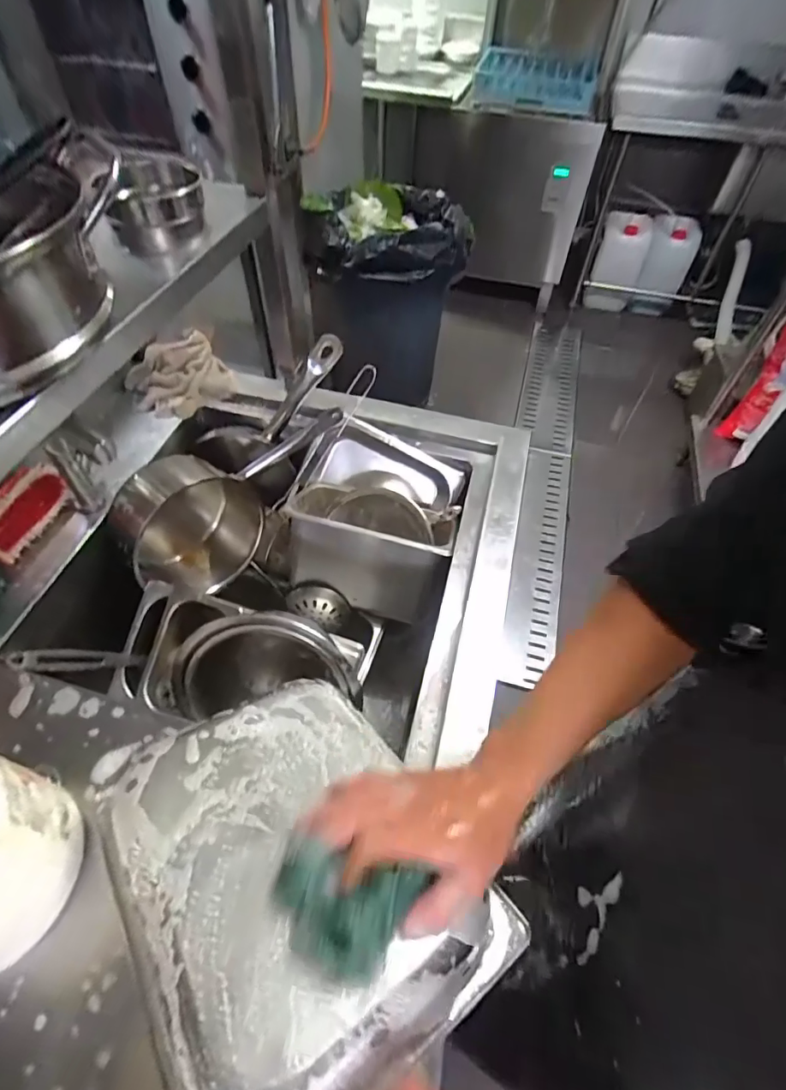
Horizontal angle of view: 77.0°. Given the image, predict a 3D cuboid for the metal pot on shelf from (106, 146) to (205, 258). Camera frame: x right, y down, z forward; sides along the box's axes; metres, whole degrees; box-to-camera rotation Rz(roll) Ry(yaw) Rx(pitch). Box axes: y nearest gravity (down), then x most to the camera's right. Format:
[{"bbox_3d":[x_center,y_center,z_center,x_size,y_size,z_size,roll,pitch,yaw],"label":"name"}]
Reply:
[{"bbox_3d":[-0.256,-0.369,0.533,0.097,0.067,0.090,-18,56,-15],"label":"metal pot on shelf"}]

